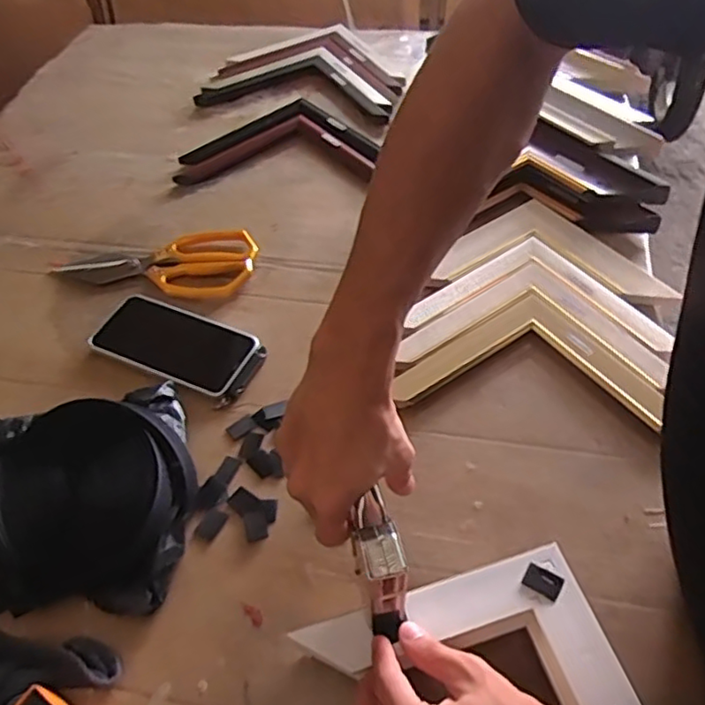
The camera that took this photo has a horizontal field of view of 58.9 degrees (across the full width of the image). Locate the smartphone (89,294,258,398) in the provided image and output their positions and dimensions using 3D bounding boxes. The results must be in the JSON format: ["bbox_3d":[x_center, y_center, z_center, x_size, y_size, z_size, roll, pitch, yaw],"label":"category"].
[{"bbox_3d":[-0.175,-0.009,0.612,0.160,0.013,0.074,20,57,19],"label":"smartphone"}]

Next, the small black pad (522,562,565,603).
[{"bbox_3d":[0.130,0.156,0.427,0.025,0.004,0.018,25,59,22],"label":"small black pad"}]

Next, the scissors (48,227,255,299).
[{"bbox_3d":[-0.219,-0.104,0.695,0.224,0.016,0.106,3,53,8],"label":"scissors"}]

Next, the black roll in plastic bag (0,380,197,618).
[{"bbox_3d":[-0.233,0.118,0.493,0.208,0.057,0.193,-16,53,-7],"label":"black roll in plastic bag"}]

